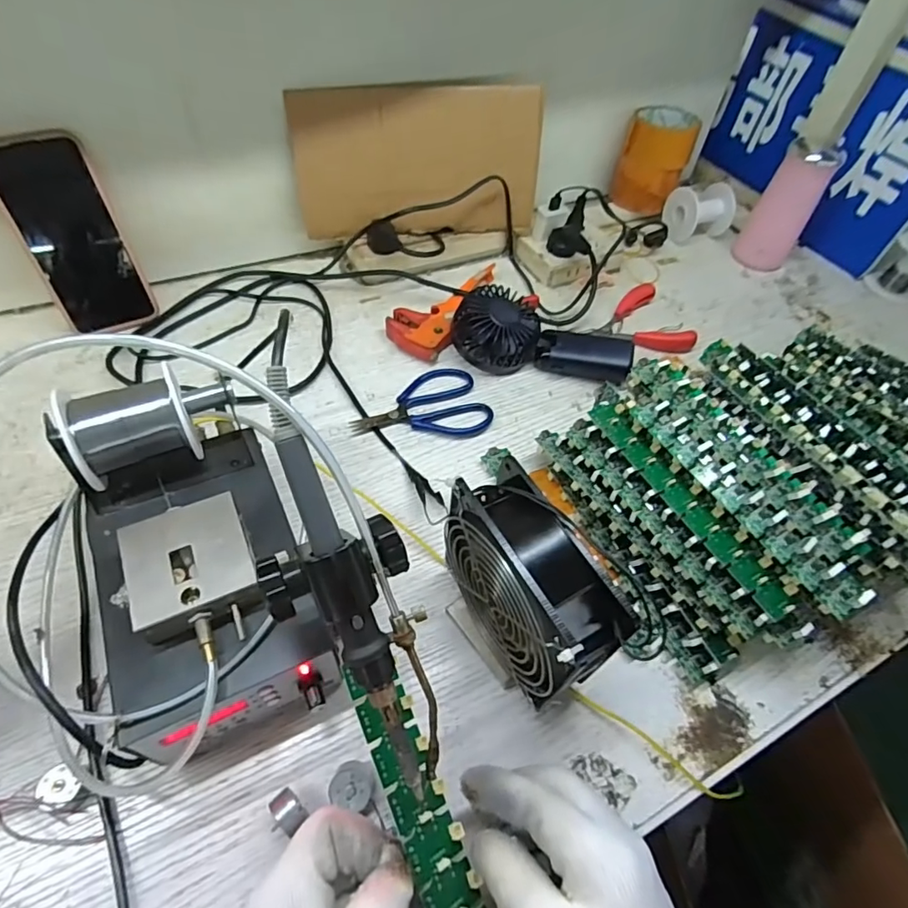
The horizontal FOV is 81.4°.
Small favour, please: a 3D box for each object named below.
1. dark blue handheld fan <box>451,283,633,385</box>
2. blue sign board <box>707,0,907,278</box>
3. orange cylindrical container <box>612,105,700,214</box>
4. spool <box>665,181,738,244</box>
[{"bbox_3d":[0.090,-0.121,0.537,0.180,0.058,0.087,10,52,3],"label":"dark blue handheld fan"},{"bbox_3d":[0.466,-0.408,0.669,0.046,0.245,0.309,-18,56,-18],"label":"blue sign board"},{"bbox_3d":[0.264,-0.389,0.703,0.085,0.102,0.079,20,54,9],"label":"orange cylindrical container"},{"bbox_3d":[0.326,-0.322,0.704,0.080,0.057,0.062,-10,54,-13],"label":"spool"}]

